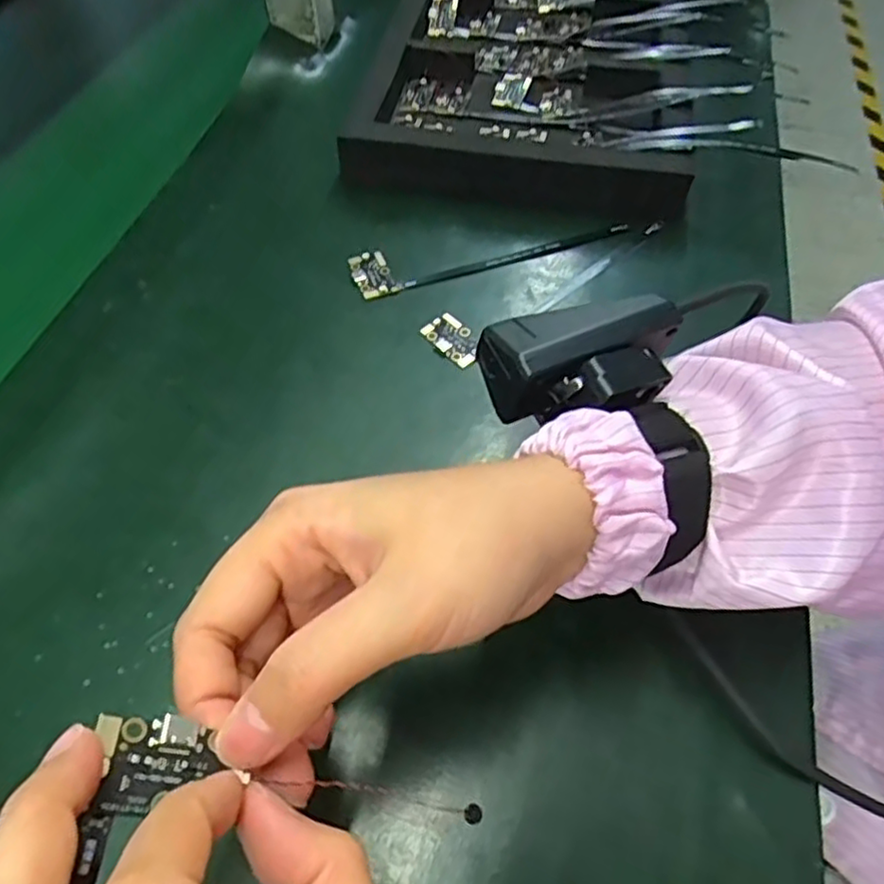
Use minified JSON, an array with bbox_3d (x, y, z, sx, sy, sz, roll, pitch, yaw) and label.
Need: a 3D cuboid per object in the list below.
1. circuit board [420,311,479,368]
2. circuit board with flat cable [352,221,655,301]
[{"bbox_3d":[0.006,-0.055,0.368,0.022,0.006,0.035,-34,60,-23],"label":"circuit board"},{"bbox_3d":[0.041,-0.114,0.405,0.189,0.010,0.032,-12,54,-9],"label":"circuit board with flat cable"}]

